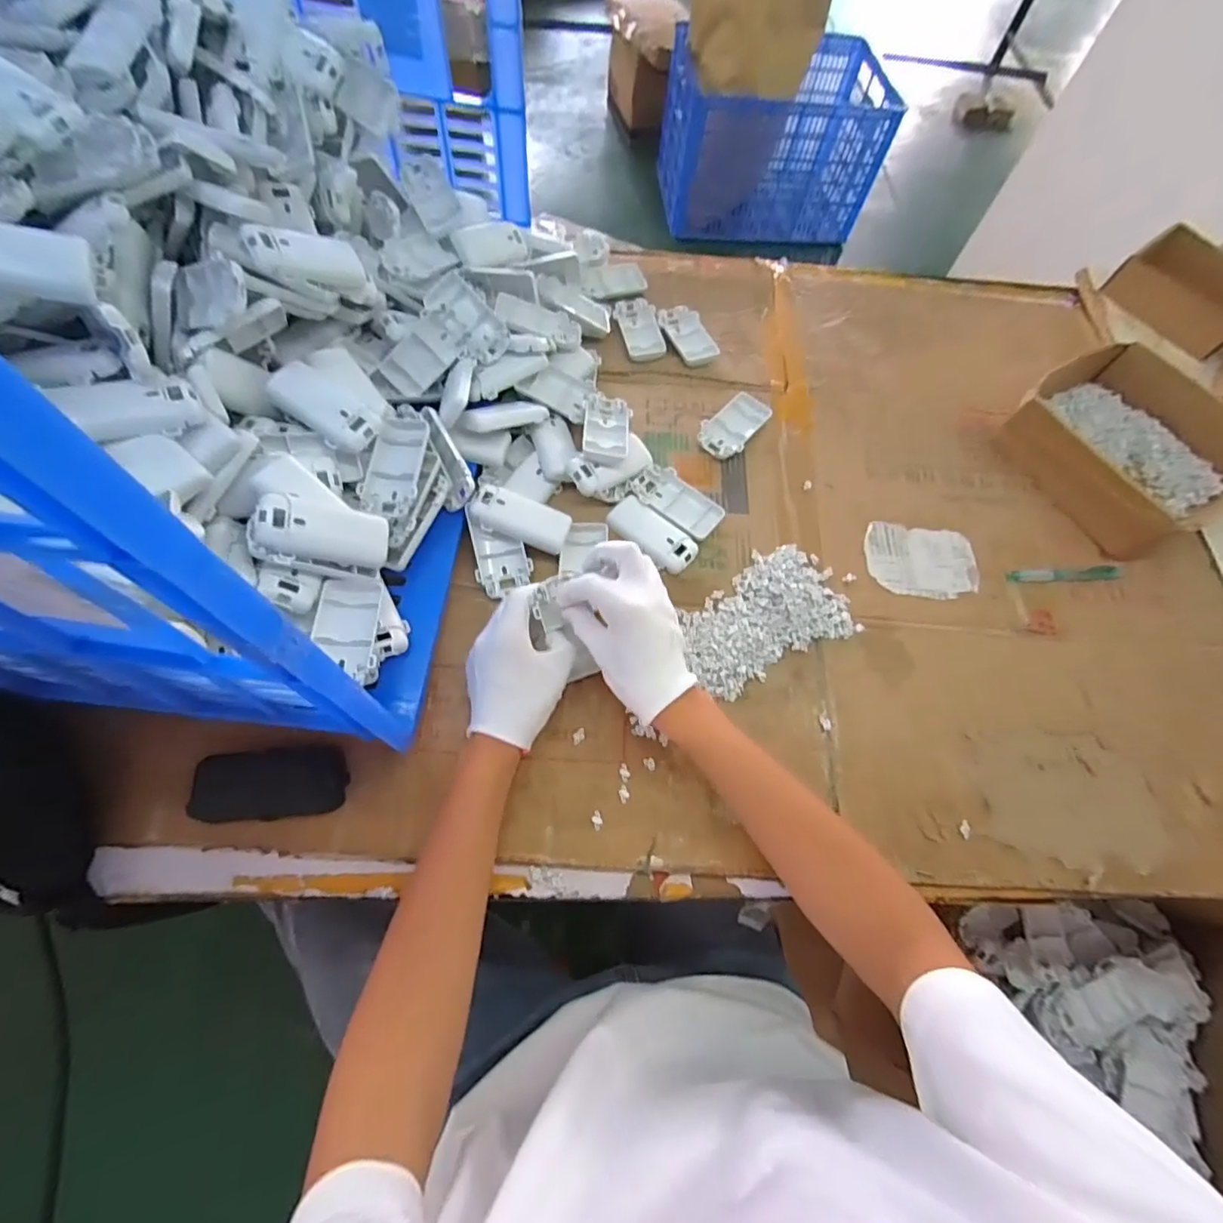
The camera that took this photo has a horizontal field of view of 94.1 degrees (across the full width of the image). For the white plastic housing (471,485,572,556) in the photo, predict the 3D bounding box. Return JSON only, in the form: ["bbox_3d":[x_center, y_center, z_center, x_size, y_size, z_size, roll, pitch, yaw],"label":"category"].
[{"bbox_3d":[-0.087,-0.089,0.550,0.092,0.014,0.042,20,66,-11],"label":"white plastic housing"}]

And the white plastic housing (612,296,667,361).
[{"bbox_3d":[0.036,-0.351,0.708,0.050,0.013,0.096,-11,67,-8],"label":"white plastic housing"}]

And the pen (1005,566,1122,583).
[{"bbox_3d":[0.478,-0.038,0.600,0.118,0.018,0.015,0,66,-3],"label":"pen"}]

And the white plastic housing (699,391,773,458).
[{"bbox_3d":[0.138,-0.210,0.648,0.052,0.015,0.094,36,69,12],"label":"white plastic housing"}]

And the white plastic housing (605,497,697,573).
[{"bbox_3d":[0.041,-0.076,0.575,0.093,0.016,0.043,40,70,13],"label":"white plastic housing"}]

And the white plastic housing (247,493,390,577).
[{"bbox_3d":[-0.230,-0.060,0.455,0.017,0.096,0.055,16,90,43],"label":"white plastic housing"}]

